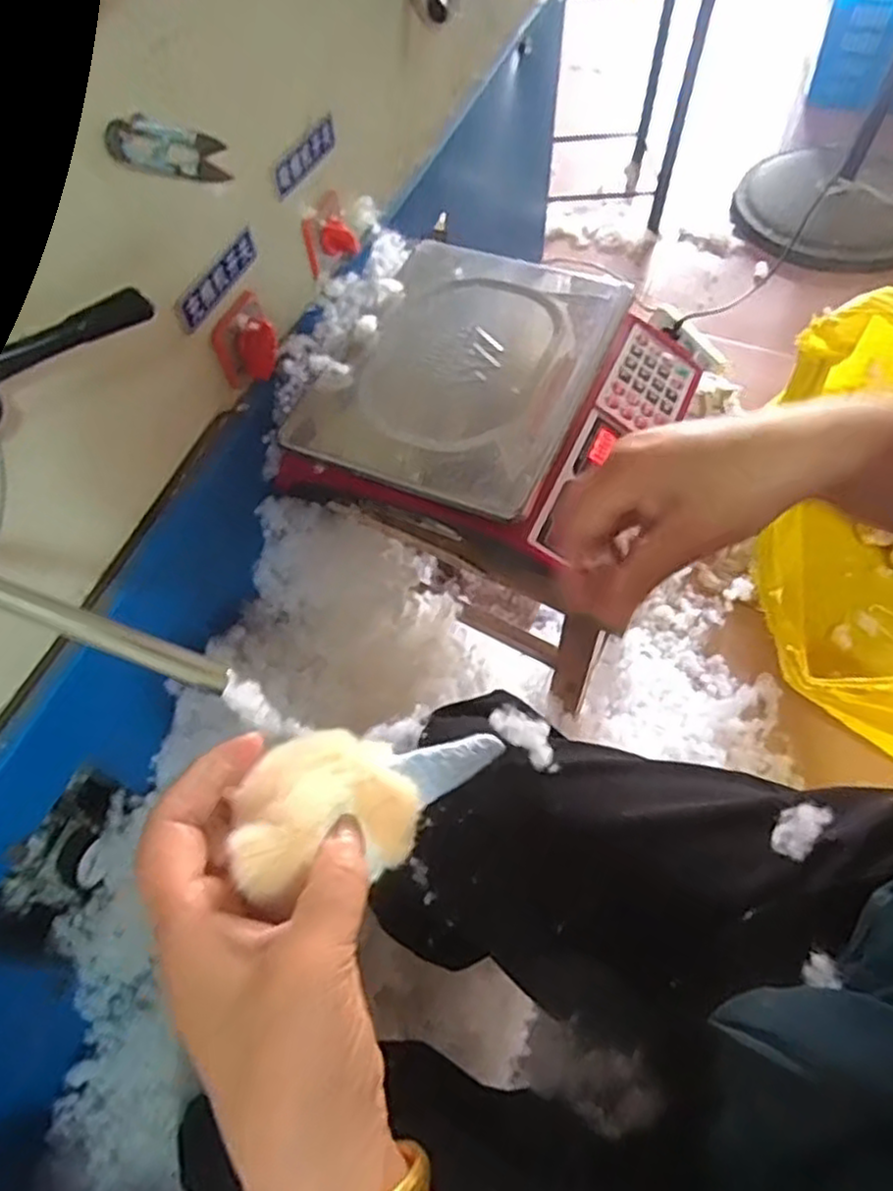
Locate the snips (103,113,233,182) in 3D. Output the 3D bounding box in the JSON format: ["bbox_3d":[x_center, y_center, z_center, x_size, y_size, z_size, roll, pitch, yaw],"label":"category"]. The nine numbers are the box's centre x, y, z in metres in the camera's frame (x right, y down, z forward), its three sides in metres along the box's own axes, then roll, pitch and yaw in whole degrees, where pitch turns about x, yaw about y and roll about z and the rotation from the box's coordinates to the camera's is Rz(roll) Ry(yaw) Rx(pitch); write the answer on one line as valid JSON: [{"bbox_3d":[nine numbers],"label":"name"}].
[{"bbox_3d":[-0.176,-0.288,0.460,0.013,0.028,0.107,19,29,14],"label":"snips"}]

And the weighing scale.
[{"bbox_3d":[0.050,-0.182,0.660,0.302,0.102,0.315,24,64,16],"label":"weighing scale"}]

